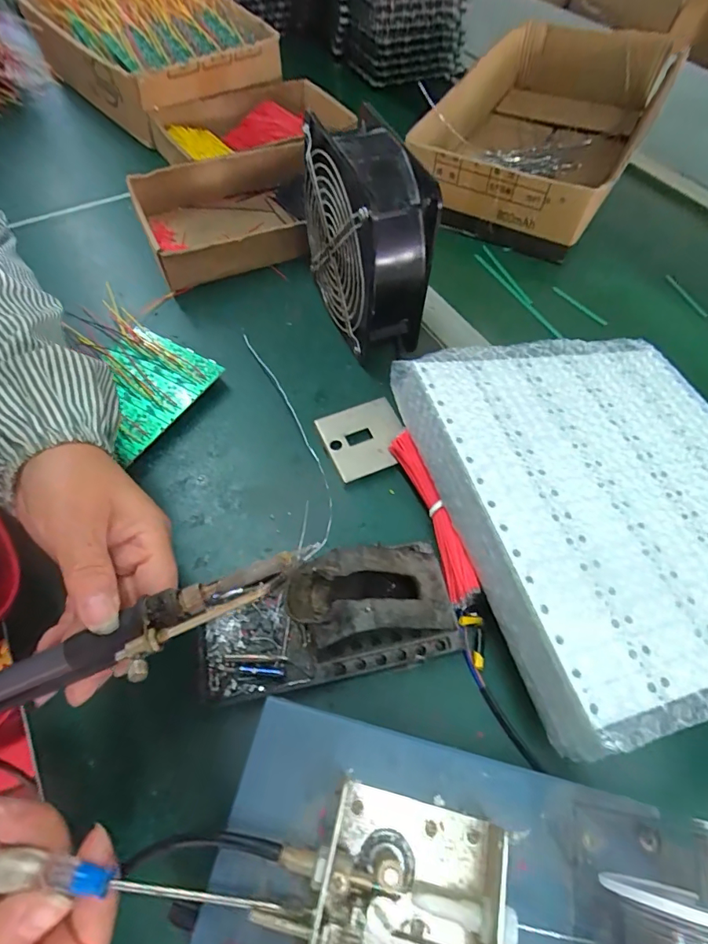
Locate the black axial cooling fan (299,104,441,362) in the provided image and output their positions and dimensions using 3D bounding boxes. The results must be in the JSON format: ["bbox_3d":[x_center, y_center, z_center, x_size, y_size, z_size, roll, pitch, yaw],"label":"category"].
[{"bbox_3d":[0.006,-0.194,0.388,0.058,0.139,0.142,-19,63,-13],"label":"black axial cooling fan"}]

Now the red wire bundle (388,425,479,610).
[{"bbox_3d":[0.054,0.026,0.321,0.016,0.026,0.128,-13,62,-9],"label":"red wire bundle"}]

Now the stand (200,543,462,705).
[{"bbox_3d":[-0.016,0.081,0.272,0.155,0.066,0.072,-9,61,-8],"label":"stand"}]

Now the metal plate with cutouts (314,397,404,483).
[{"bbox_3d":[0.008,-0.028,0.371,0.062,0.005,0.061,-23,63,-8],"label":"metal plate with cutouts"}]

